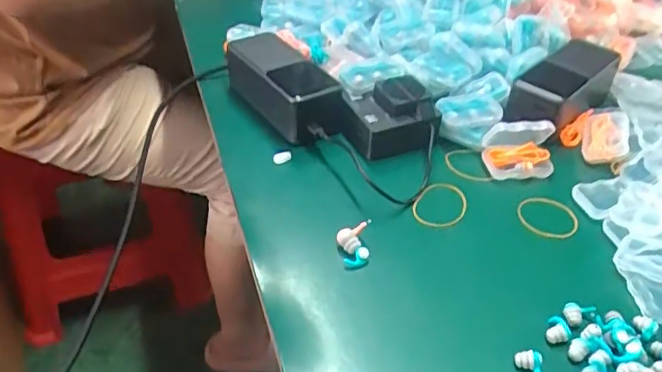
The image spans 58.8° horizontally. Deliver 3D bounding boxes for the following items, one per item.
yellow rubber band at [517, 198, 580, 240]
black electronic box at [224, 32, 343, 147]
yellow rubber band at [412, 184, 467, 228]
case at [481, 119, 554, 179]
[{"bbox_3d":[0.166,0.023,0.453,0.045,0.005,0.036,9,56,6],"label":"yellow rubber band"},{"bbox_3d":[-0.046,-0.093,0.551,0.061,0.051,0.158,-19,45,-24],"label":"black electronic box"},{"bbox_3d":[0.084,0.013,0.458,0.042,0.006,0.044,1,51,0],"label":"yellow rubber band"},{"bbox_3d":[0.157,-0.030,0.486,0.055,0.036,0.033,2,40,-1],"label":"case"}]

